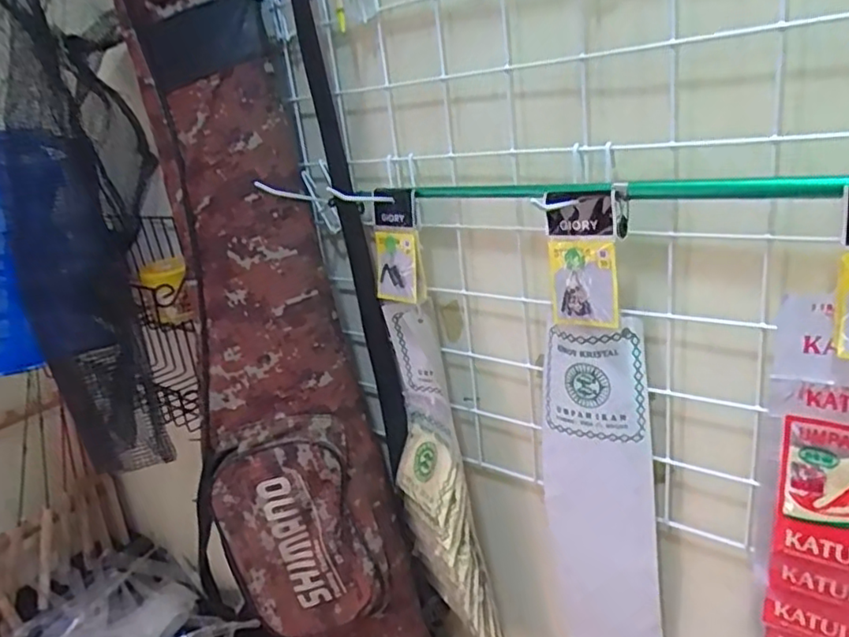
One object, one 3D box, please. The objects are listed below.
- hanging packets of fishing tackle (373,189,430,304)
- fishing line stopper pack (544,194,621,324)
[{"bbox_3d":[-0.027,-0.063,0.554,0.022,0.099,0.065,-16,19,-42],"label":"hanging packets of fishing tackle"},{"bbox_3d":[0.110,-0.038,0.436,0.050,0.089,0.009,4,17,36],"label":"fishing line stopper pack"}]

